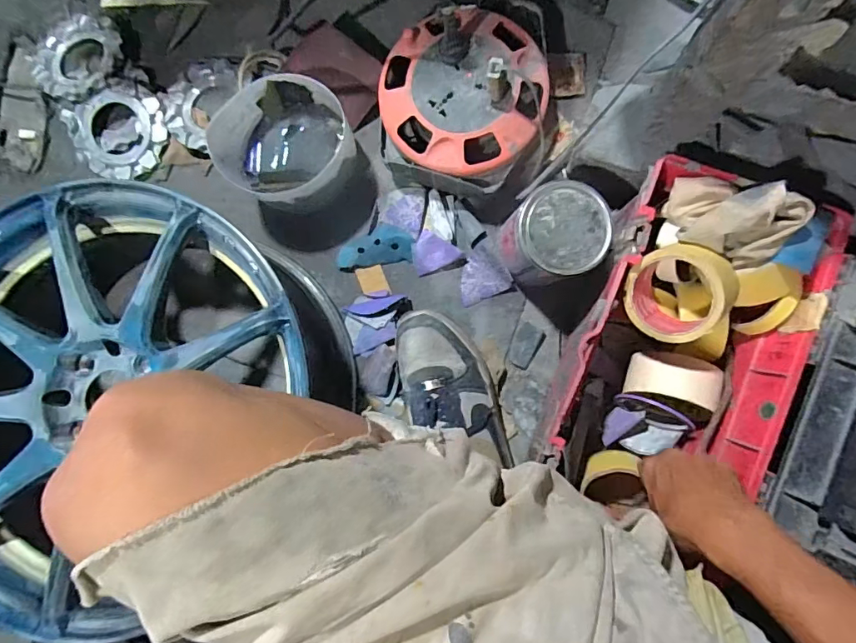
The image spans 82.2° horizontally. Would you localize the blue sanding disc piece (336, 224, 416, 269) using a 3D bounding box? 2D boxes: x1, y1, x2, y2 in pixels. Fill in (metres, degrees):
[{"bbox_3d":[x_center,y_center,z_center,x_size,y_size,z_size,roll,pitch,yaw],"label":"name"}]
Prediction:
[{"bbox_3d":[-0.071,-0.102,0.653,0.102,0.015,0.052,-5,87,4],"label":"blue sanding disc piece"}]

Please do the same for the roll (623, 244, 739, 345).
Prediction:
[{"bbox_3d":[0.261,-0.031,0.510,0.097,0.061,0.097,14,113,36],"label":"roll"}]

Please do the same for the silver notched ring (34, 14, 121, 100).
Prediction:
[{"bbox_3d":[-0.514,-0.384,0.717,0.124,0.027,0.126,0,87,4],"label":"silver notched ring"}]

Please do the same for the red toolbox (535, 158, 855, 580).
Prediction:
[{"bbox_3d":[0.309,0.028,0.453,0.298,0.317,0.331,16,88,5],"label":"red toolbox"}]

